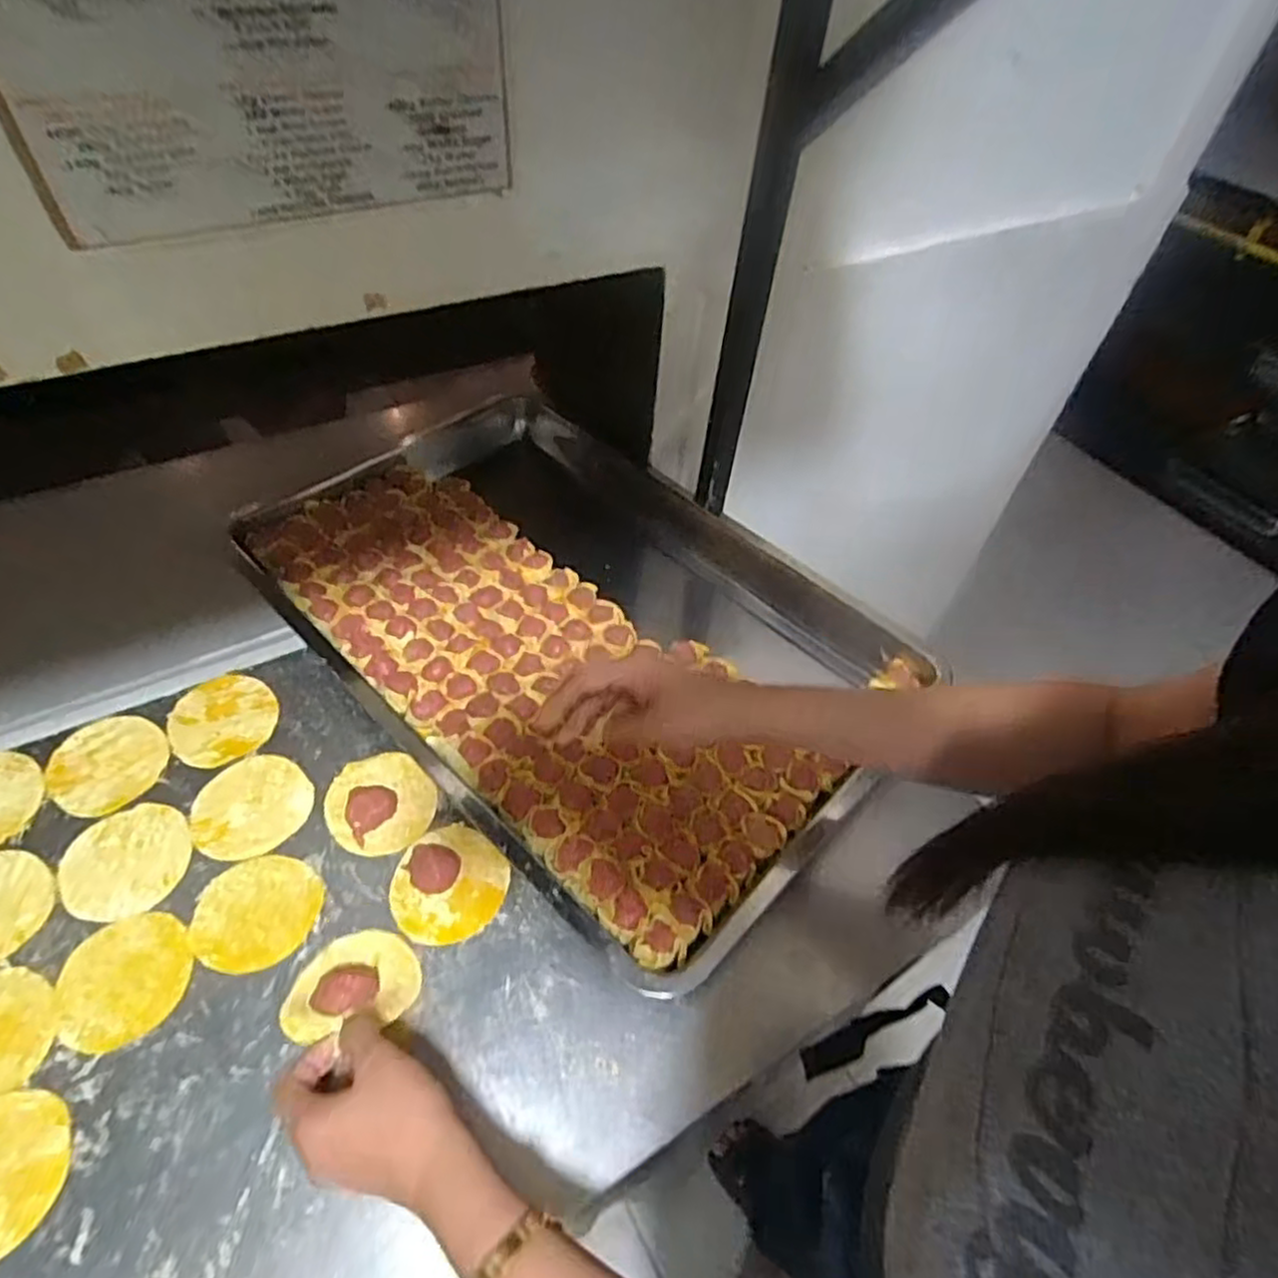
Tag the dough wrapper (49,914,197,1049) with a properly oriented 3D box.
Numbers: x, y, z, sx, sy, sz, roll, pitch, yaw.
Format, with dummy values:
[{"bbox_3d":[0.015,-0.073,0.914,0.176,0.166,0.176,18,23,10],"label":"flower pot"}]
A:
[{"bbox_3d":[-0.336,0.220,0.472,0.077,0.004,0.078,3,50,-3],"label":"dough wrapper"}]

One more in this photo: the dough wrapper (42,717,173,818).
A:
[{"bbox_3d":[-0.416,0.096,0.567,0.082,0.005,0.083,-33,60,-28],"label":"dough wrapper"}]

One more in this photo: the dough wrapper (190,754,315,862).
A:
[{"bbox_3d":[-0.294,0.127,0.554,0.082,0.006,0.082,3,50,-3],"label":"dough wrapper"}]

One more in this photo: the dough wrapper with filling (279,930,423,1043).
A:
[{"bbox_3d":[-0.187,0.219,0.467,0.082,0.030,0.066,-14,51,-19],"label":"dough wrapper with filling"}]

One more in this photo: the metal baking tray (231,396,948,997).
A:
[{"bbox_3d":[-0.064,-0.027,0.677,0.589,0.069,0.395,38,57,23],"label":"metal baking tray"}]

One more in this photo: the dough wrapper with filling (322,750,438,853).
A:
[{"bbox_3d":[-0.200,0.127,0.563,0.082,0.008,0.079,3,50,-3],"label":"dough wrapper with filling"}]

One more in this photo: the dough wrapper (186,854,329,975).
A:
[{"bbox_3d":[-0.266,0.190,0.507,0.079,0.007,0.076,3,50,-3],"label":"dough wrapper"}]

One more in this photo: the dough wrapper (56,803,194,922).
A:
[{"bbox_3d":[-0.368,0.159,0.521,0.082,0.004,0.080,3,50,-3],"label":"dough wrapper"}]

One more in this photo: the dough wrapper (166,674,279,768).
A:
[{"bbox_3d":[-0.347,0.064,0.602,0.079,0.005,0.086,3,50,-3],"label":"dough wrapper"}]

